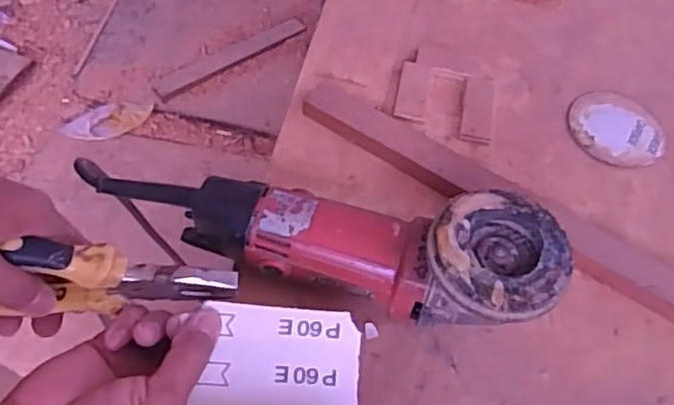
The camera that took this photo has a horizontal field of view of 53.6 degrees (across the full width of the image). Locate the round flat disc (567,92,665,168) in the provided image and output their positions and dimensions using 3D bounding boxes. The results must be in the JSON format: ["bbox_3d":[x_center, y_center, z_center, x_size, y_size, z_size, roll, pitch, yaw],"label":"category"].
[{"bbox_3d":[0.264,-0.071,0.632,0.088,0.004,0.087,7,53,1],"label":"round flat disc"}]

